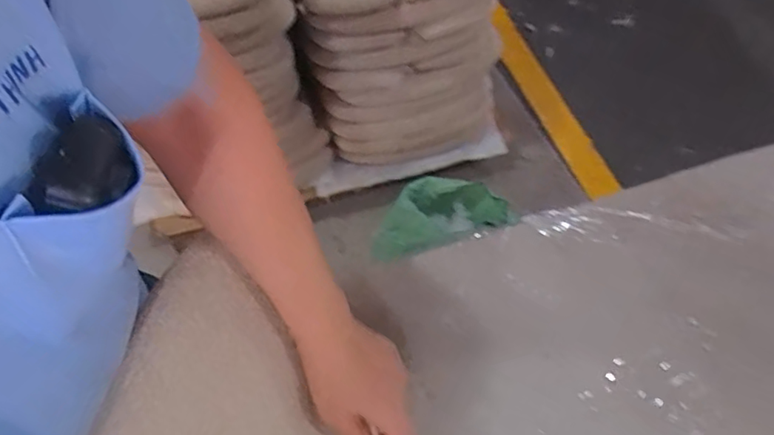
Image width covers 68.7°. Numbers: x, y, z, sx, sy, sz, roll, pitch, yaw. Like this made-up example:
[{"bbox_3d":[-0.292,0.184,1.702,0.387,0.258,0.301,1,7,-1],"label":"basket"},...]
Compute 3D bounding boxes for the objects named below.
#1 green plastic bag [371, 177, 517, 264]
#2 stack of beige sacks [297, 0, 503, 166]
[{"bbox_3d":[0.090,0.017,0.952,0.208,0.173,0.124,18,59,7],"label":"green plastic bag"},{"bbox_3d":[-0.008,-0.641,1.561,0.522,0.559,0.791,-8,59,-8],"label":"stack of beige sacks"}]

